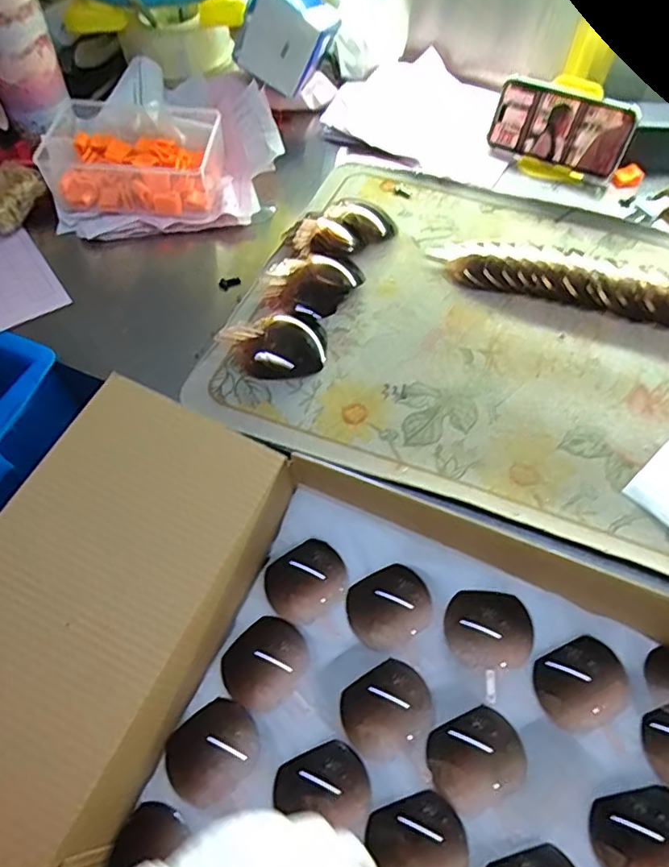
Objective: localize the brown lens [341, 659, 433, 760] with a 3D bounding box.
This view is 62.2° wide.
[{"bbox_3d":[0.041,0.211,0.422,0.067,0.020,0.058,-35,50,-17],"label":"brown lens"}]

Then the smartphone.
[{"bbox_3d":[0.264,-0.358,0.649,0.153,0.074,0.007,28,41,16],"label":"smartphone"}]

